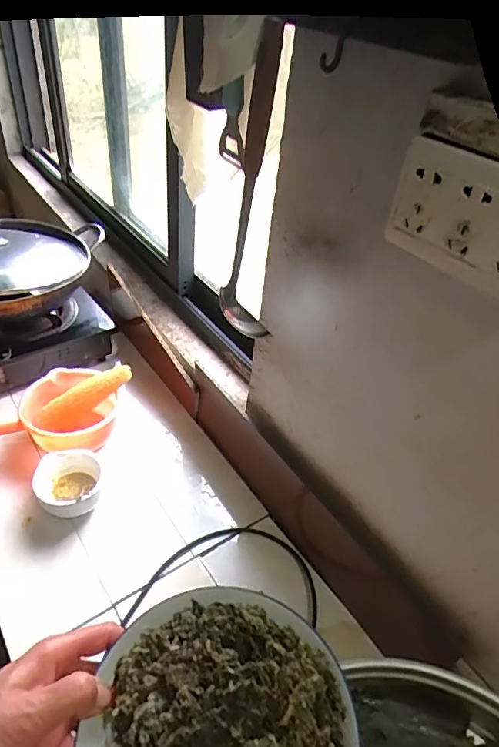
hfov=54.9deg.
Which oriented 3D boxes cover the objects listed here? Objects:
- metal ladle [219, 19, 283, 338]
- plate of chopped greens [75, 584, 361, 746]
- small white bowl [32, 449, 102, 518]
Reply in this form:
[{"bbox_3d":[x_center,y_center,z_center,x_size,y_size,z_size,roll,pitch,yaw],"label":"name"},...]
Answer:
[{"bbox_3d":[0.002,-0.184,0.541,0.058,0.329,0.059,-1,41,-9],"label":"metal ladle"},{"bbox_3d":[-0.016,0.220,0.305,0.172,0.061,0.176,4,41,-3],"label":"plate of chopped greens"},{"bbox_3d":[-0.304,0.187,0.810,0.102,0.053,0.110,4,41,-3],"label":"small white bowl"}]

